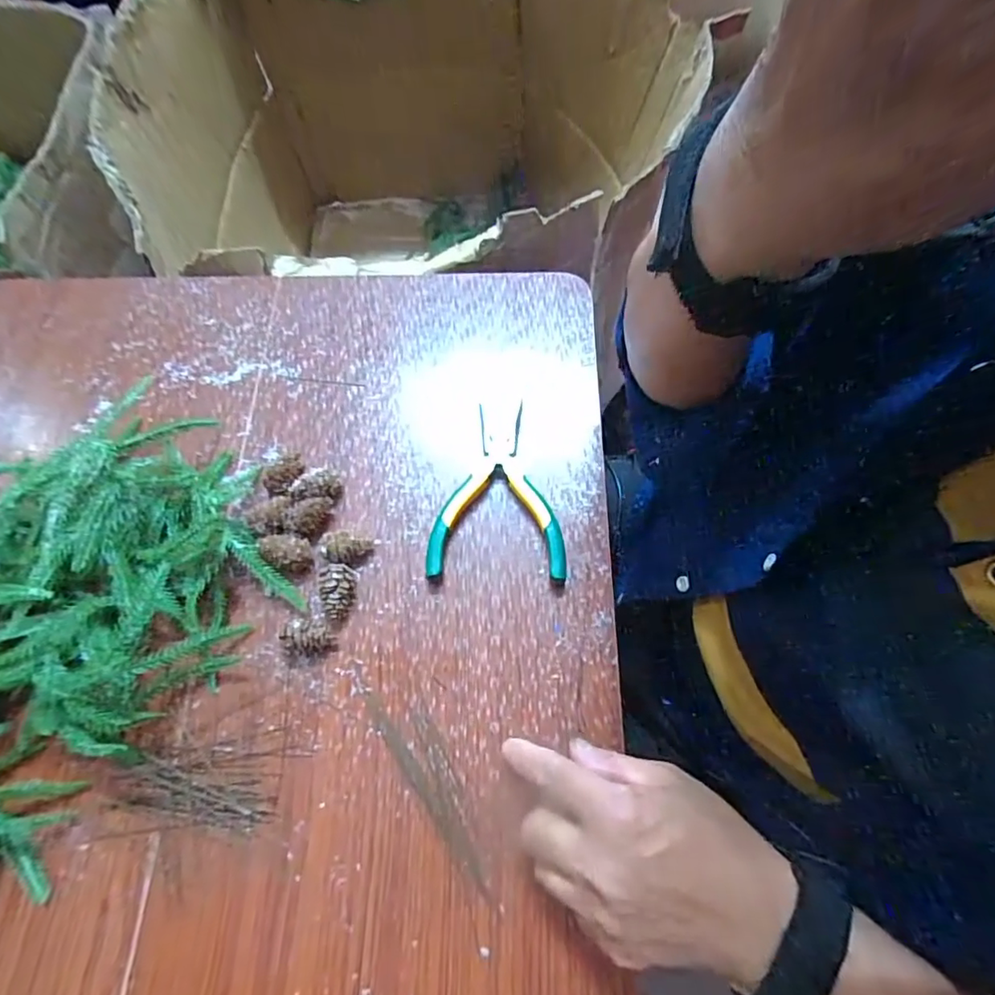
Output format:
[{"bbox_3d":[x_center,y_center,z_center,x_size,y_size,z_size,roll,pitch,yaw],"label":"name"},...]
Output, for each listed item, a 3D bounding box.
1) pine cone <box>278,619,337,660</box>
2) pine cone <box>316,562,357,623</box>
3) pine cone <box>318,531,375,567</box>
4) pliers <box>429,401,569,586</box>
[{"bbox_3d":[-0.127,0.096,0.355,0.032,0.021,0.023,10,67,7],"label":"pine cone"},{"bbox_3d":[-0.112,0.066,0.366,0.021,0.022,0.038,-2,66,2],"label":"pine cone"},{"bbox_3d":[-0.108,0.038,0.377,0.032,0.023,0.021,3,67,4],"label":"pine cone"},{"bbox_3d":[0.002,-0.010,0.398,0.095,0.017,0.144,2,67,4],"label":"pliers"}]

